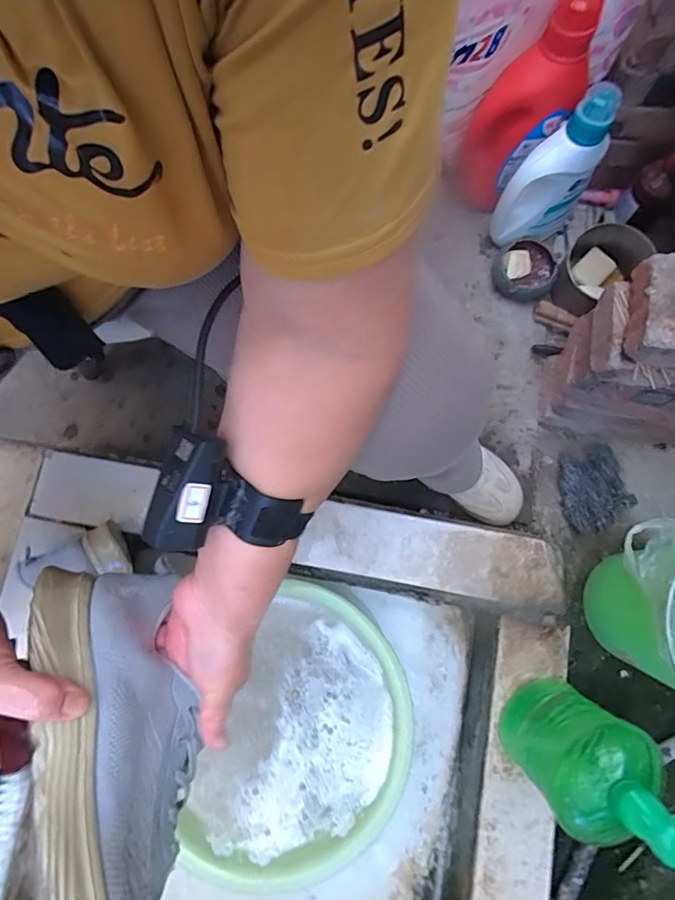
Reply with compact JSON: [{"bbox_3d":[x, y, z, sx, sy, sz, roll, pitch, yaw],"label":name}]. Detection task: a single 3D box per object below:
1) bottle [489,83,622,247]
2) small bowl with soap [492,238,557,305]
[{"bbox_3d":[0.339,-0.427,0.729,0.095,0.243,0.088,-29,77,-28],"label":"bottle"},{"bbox_3d":[0.318,-0.305,0.819,0.098,0.055,0.103,0,77,1],"label":"small bowl with soap"}]

